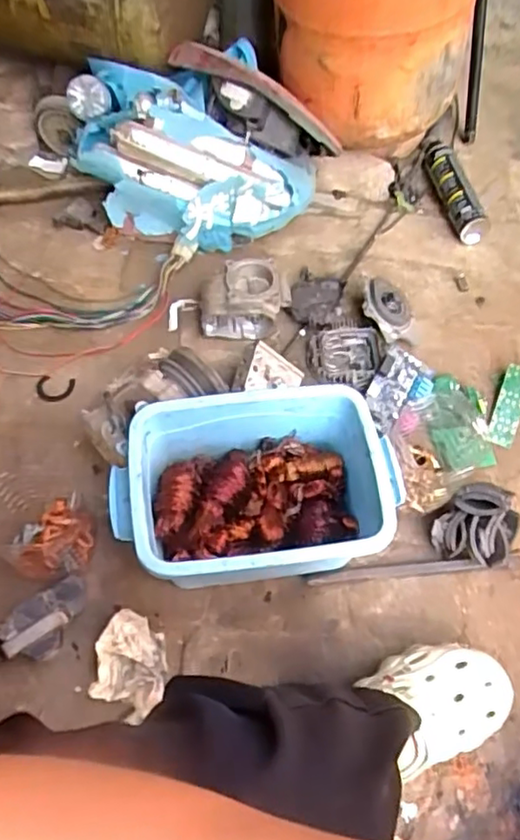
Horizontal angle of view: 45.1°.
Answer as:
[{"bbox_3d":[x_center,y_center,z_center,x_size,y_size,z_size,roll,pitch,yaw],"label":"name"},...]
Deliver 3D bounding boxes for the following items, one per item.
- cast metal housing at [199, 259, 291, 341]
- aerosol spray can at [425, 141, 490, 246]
[{"bbox_3d":[-0.023,-0.180,0.943,0.132,0.072,0.110,3,66,-2],"label":"cast metal housing"},{"bbox_3d":[0.319,-0.387,1.040,0.057,0.059,0.209,-20,69,-11],"label":"aerosol spray can"}]

